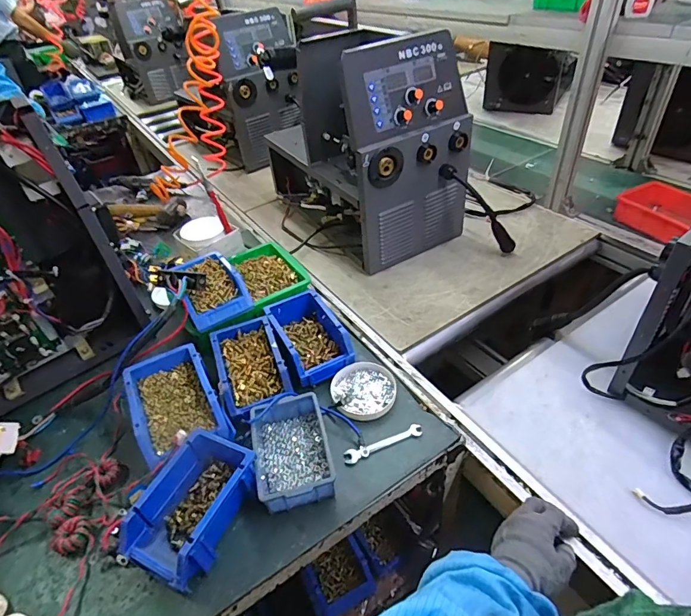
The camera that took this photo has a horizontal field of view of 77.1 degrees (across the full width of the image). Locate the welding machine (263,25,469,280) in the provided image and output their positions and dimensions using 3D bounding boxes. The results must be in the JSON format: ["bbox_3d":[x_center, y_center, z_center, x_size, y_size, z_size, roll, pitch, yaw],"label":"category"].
[{"bbox_3d":[0.031,-0.398,1.021,0.289,0.417,0.489,-23,44,-18],"label":"welding machine"}]

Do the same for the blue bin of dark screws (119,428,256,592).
[{"bbox_3d":[-0.196,0.248,0.550,0.119,0.067,0.157,13,45,21],"label":"blue bin of dark screws"}]

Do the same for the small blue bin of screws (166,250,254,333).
[{"bbox_3d":[-0.252,-0.038,0.802,0.107,0.060,0.164,-27,45,-21],"label":"small blue bin of screws"}]

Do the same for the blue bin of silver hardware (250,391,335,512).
[{"bbox_3d":[-0.078,0.198,0.610,0.104,0.048,0.157,-13,41,-7],"label":"blue bin of silver hardware"}]

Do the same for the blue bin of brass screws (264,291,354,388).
[{"bbox_3d":[-0.065,0.054,0.771,0.099,0.091,0.174,-23,44,-17],"label":"blue bin of brass screws"}]

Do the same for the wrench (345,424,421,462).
[{"bbox_3d":[0.058,0.202,0.646,0.120,0.005,0.021,-17,42,-12],"label":"wrench"}]

